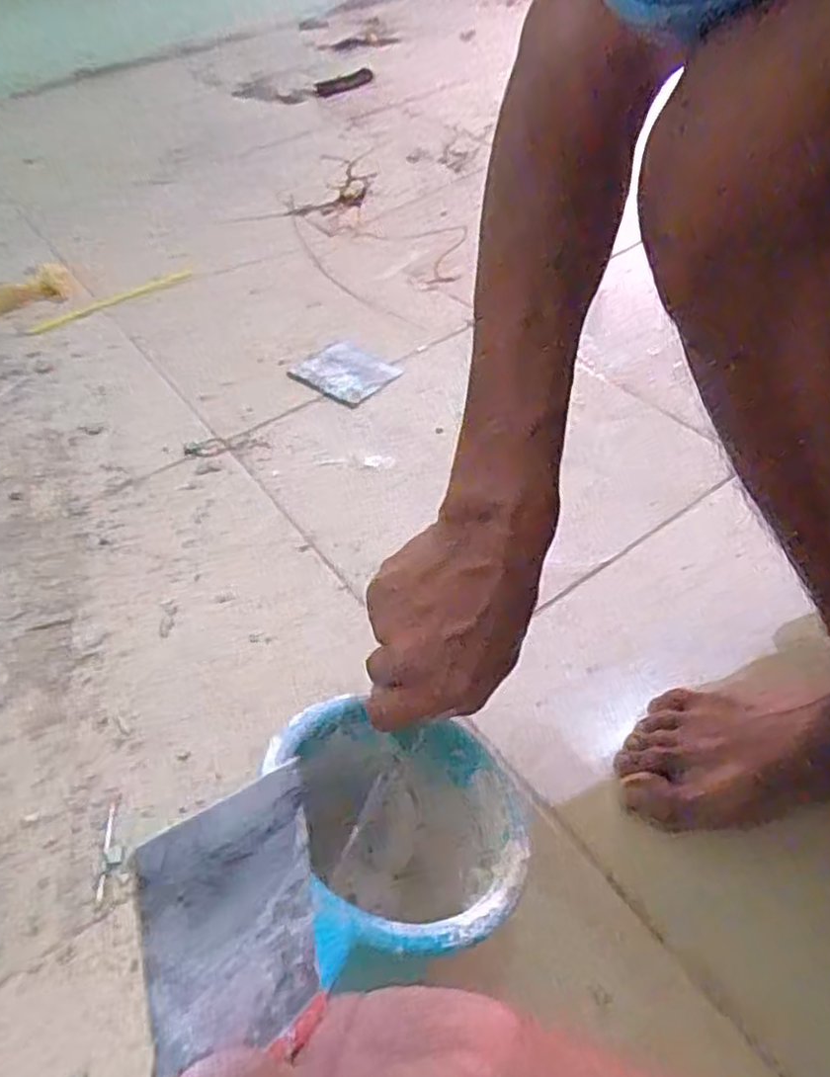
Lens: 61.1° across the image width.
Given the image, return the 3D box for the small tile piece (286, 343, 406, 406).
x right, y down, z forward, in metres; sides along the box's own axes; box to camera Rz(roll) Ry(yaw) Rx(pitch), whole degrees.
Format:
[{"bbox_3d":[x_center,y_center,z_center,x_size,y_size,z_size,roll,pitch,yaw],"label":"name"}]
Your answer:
[{"bbox_3d":[-0.089,-0.208,0.877,0.125,0.006,0.092,33,59,30],"label":"small tile piece"}]

